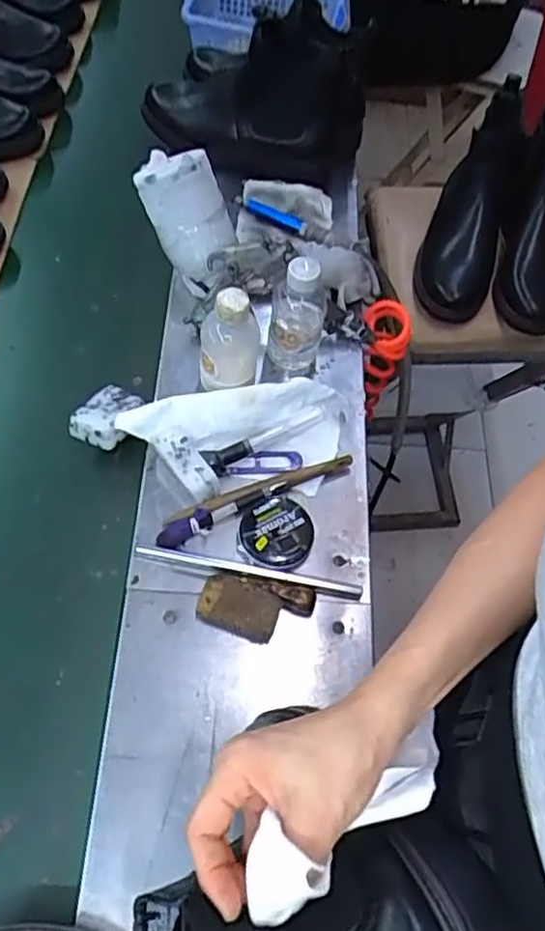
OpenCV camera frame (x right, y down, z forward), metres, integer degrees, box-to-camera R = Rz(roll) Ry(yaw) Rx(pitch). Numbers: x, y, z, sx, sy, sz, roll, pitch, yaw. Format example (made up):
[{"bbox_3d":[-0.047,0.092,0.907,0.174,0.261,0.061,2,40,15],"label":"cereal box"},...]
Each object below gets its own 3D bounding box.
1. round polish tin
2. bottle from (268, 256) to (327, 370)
[{"bbox_3d":[0.003,0.062,0.638,0.068,0.014,0.073,2,61,-3],"label":"round polish tin"},{"bbox_3d":[0.027,-0.155,0.693,0.057,0.120,0.049,8,61,1],"label":"bottle"}]

